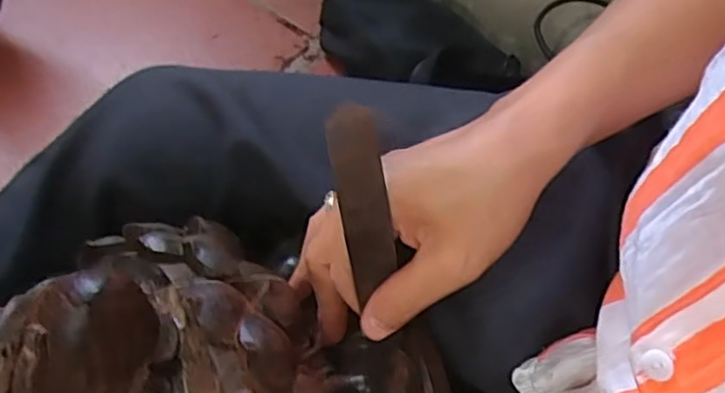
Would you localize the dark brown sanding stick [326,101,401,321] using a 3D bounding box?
[{"bbox_3d":[0.001,0.004,0.276,0.020,0.088,0.004,-19,30,-13],"label":"dark brown sanding stick"}]

